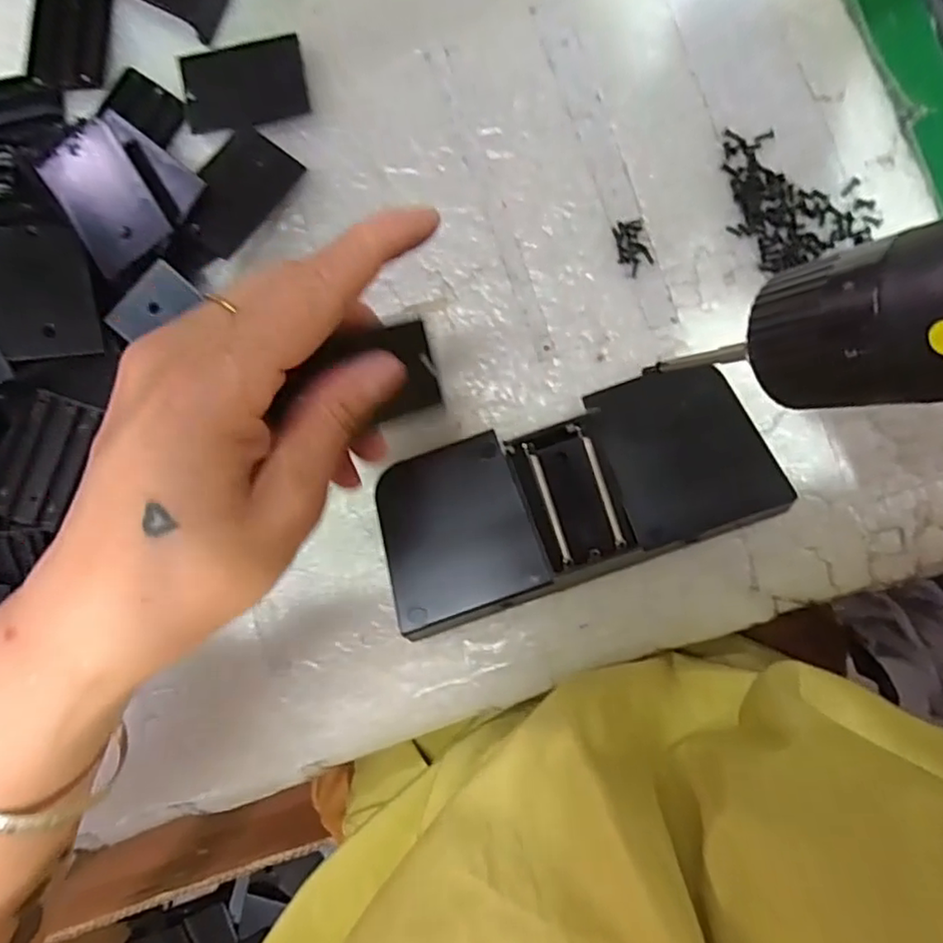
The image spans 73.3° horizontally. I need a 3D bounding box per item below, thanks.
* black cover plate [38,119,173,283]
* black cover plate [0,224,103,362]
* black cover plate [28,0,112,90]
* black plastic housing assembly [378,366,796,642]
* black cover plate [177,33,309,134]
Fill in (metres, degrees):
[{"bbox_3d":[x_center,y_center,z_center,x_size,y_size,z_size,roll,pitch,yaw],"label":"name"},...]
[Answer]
[{"bbox_3d":[-0.152,-0.114,0.263,0.035,0.005,0.060,-32,88,2],"label":"black cover plate"},{"bbox_3d":[-0.177,-0.075,0.262,0.035,0.006,0.054,-12,95,-32],"label":"black cover plate"},{"bbox_3d":[-0.183,-0.199,0.288,0.034,0.008,0.051,2,88,2],"label":"black cover plate"},{"bbox_3d":[0.041,0.009,0.262,0.161,0.029,0.070,-20,87,2],"label":"black plastic housing assembly"},{"bbox_3d":[-0.102,-0.174,0.285,0.055,0.004,0.038,-7,88,2],"label":"black cover plate"}]

